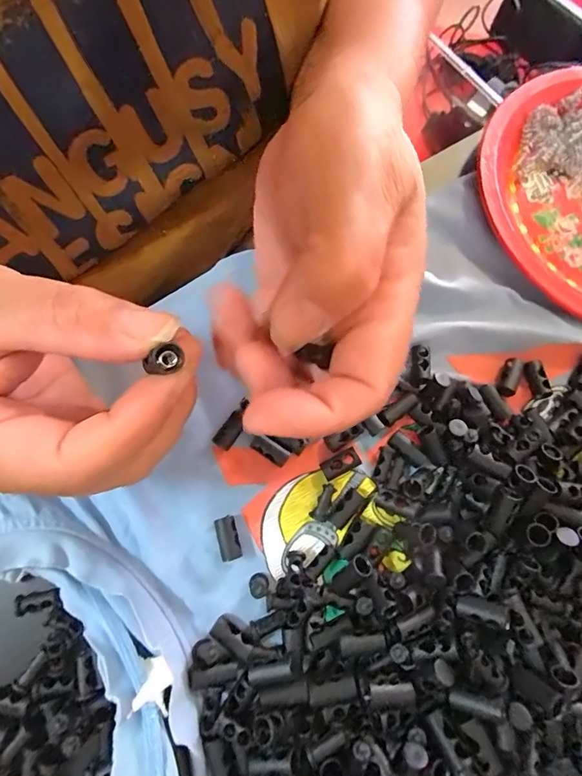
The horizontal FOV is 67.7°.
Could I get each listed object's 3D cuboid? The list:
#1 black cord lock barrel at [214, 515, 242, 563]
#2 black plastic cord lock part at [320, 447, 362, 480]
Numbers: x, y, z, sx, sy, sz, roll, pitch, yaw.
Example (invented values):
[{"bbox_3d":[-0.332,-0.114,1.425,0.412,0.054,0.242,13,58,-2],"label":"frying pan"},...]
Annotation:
[{"bbox_3d":[-0.027,0.066,0.189,0.009,0.005,0.018,-14,76,-5],"label":"black cord lock barrel"},{"bbox_3d":[0.022,0.035,0.198,0.017,0.007,0.009,-26,77,-8],"label":"black plastic cord lock part"}]

